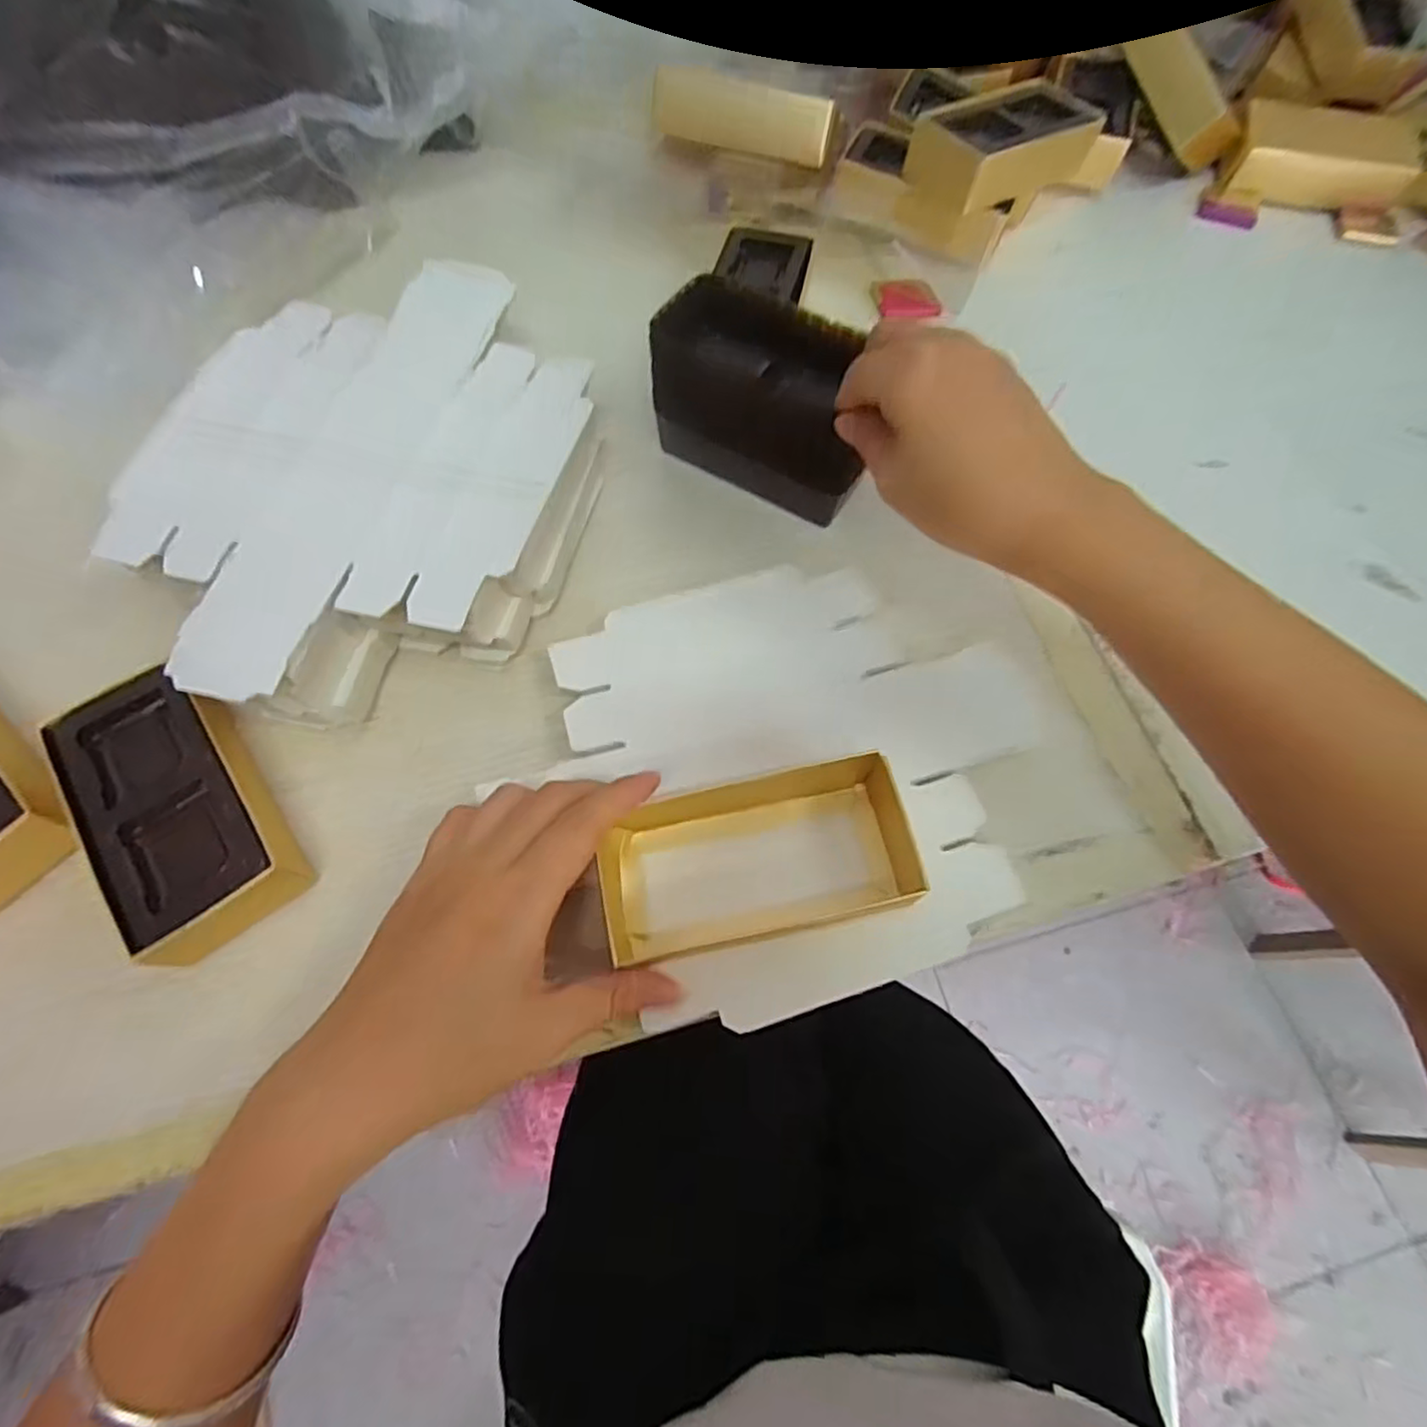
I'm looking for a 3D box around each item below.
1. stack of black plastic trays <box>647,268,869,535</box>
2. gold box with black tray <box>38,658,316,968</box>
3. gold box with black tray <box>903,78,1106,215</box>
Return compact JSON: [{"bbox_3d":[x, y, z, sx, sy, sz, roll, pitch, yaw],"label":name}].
[{"bbox_3d":[0.028,-0.161,0.345,0.110,0.071,0.054,24,68,10],"label":"stack of black plastic trays"},{"bbox_3d":[-0.217,0.036,0.273,0.056,0.034,0.113,-36,66,-13],"label":"gold box with black tray"},{"bbox_3d":[0.183,-0.356,0.417,0.112,0.034,0.060,-35,66,-13],"label":"gold box with black tray"}]

